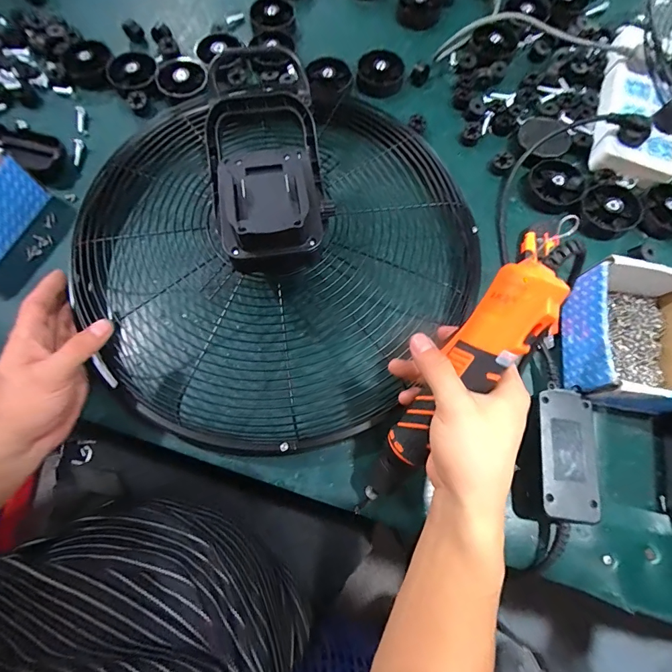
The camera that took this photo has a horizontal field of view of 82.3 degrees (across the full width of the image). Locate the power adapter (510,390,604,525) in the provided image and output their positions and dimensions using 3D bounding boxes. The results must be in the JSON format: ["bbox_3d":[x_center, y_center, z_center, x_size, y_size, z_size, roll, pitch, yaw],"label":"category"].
[{"bbox_3d":[0.218,0.118,0.376,0.062,0.037,0.122,11,73,2],"label":"power adapter"}]

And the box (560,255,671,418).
[{"bbox_3d":[0.306,0.004,0.393,0.118,0.080,0.137,10,72,2],"label":"box"}]

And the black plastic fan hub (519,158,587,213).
[{"bbox_3d":[0.283,-0.197,0.491,0.068,0.024,0.080,43,76,11],"label":"black plastic fan hub"}]

